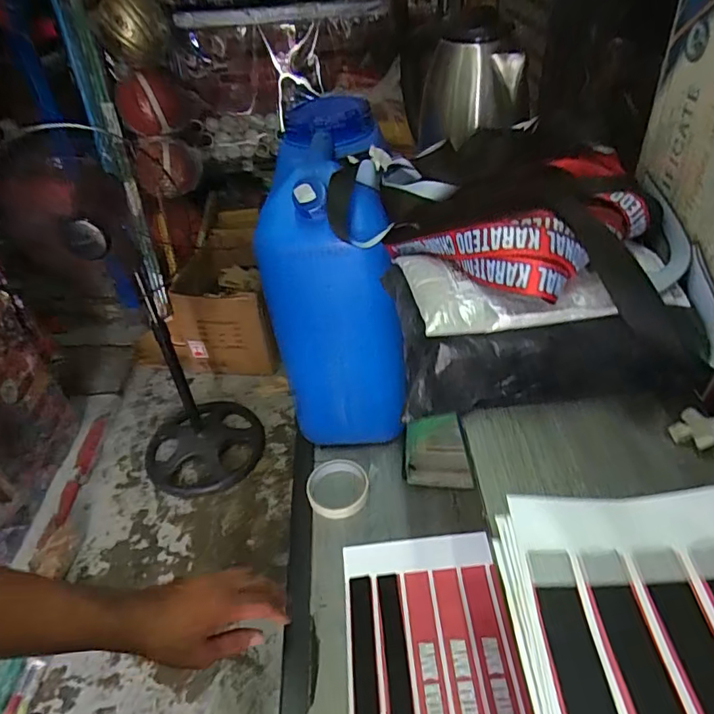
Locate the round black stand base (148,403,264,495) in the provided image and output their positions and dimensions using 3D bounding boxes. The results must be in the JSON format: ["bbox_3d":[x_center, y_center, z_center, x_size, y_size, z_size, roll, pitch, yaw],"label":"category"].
[{"bbox_3d":[-0.538,0.300,1.848,0.405,0.086,0.421,-3,40,3],"label":"round black stand base"}]

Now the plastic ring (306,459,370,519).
[{"bbox_3d":[-0.025,0.186,0.749,0.084,0.032,0.092,7,41,14],"label":"plastic ring"}]

